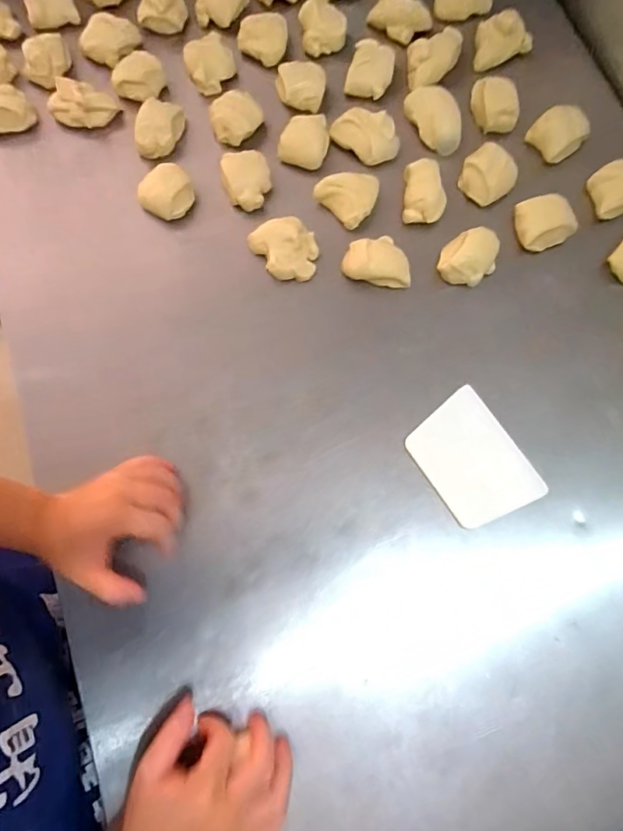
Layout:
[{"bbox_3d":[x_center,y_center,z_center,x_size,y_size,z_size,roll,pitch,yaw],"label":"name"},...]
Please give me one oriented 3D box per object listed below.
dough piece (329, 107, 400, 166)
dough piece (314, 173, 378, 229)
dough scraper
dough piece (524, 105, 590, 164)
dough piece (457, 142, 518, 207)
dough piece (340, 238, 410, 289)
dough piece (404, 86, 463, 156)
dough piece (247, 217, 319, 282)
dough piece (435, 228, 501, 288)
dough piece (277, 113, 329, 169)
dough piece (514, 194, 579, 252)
[{"bbox_3d":[0.065,-0.331,0.569,0.076,0.031,0.041,32,79,8],"label":"dough piece"},{"bbox_3d":[0.044,-0.252,0.556,0.052,0.033,0.062,-43,79,-8],"label":"dough piece"},{"bbox_3d":[0.164,0.047,0.492,0.094,0.006,0.126,-34,81,-6],"label":"dough scraper"},{"bbox_3d":[0.290,-0.333,0.571,0.049,0.038,0.052,0,76,1],"label":"dough piece"},{"bbox_3d":[0.203,-0.278,0.554,0.060,0.032,0.055,36,80,9],"label":"dough piece"},{"bbox_3d":[0.072,-0.171,0.540,0.074,0.033,0.048,1,76,1],"label":"dough piece"},{"bbox_3d":[0.148,-0.355,0.575,0.047,0.031,0.079,-20,77,-4],"label":"dough piece"},{"bbox_3d":[-0.032,-0.186,0.543,0.077,0.035,0.068,-3,76,0],"label":"dough piece"},{"bbox_3d":[0.176,-0.175,0.539,0.060,0.036,0.069,31,79,8],"label":"dough piece"},{"bbox_3d":[-0.009,-0.328,0.573,0.057,0.035,0.061,6,77,3],"label":"dough piece"},{"bbox_3d":[0.265,-0.219,0.549,0.064,0.029,0.064,0,87,3],"label":"dough piece"}]

